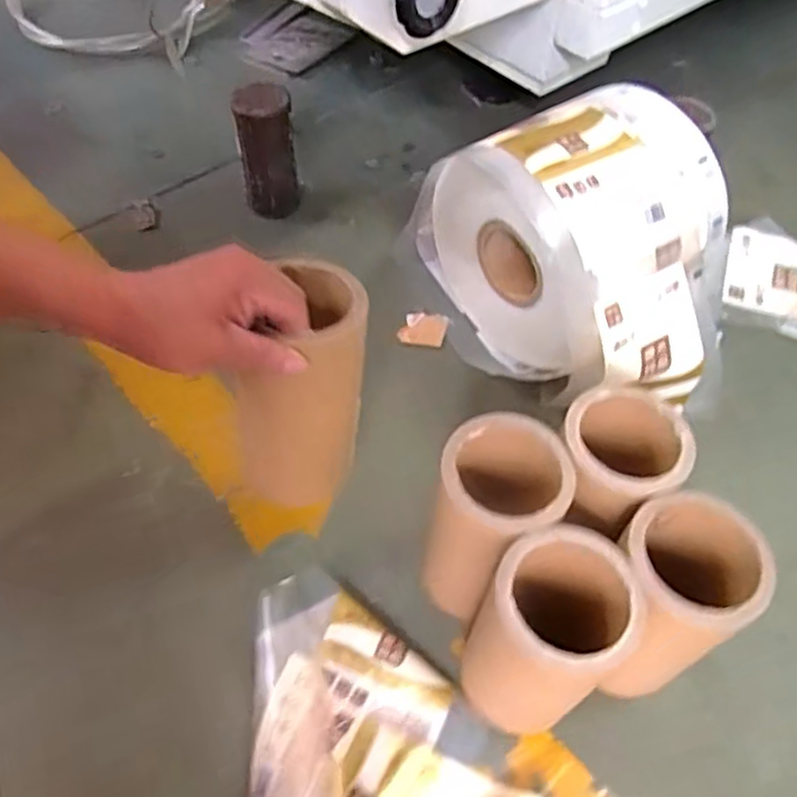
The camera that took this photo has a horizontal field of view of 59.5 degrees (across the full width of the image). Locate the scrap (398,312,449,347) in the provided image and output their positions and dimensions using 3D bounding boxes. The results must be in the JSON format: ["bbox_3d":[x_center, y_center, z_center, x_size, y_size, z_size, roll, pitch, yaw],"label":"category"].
[{"bbox_3d":[0.030,-0.080,0.811,0.051,0.010,0.049,11,56,6],"label":"scrap"}]

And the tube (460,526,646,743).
[{"bbox_3d":[0.105,0.177,0.513,0.092,0.182,0.101,25,59,15],"label":"tube"}]

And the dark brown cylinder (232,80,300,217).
[{"bbox_3d":[-0.162,-0.310,0.874,0.067,0.157,0.071,-3,56,-4],"label":"dark brown cylinder"}]

